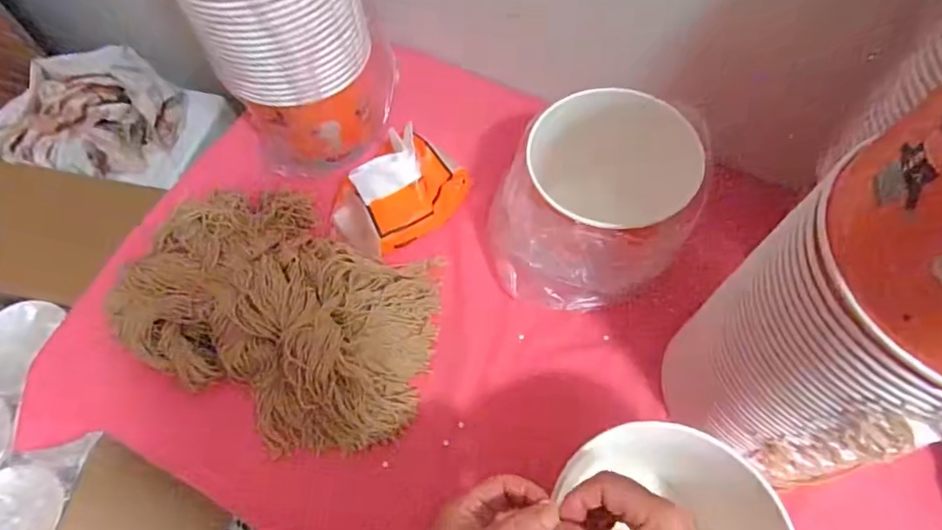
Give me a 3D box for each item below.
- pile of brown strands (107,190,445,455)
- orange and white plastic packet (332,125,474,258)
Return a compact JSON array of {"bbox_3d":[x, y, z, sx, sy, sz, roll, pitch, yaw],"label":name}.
[{"bbox_3d":[-0.187,0.040,0.560,0.309,0.096,0.228,24,66,14],"label":"pile of brown strands"},{"bbox_3d":[-0.082,-0.086,0.603,0.154,0.087,0.115,-29,65,-13],"label":"orange and white plastic packet"}]

